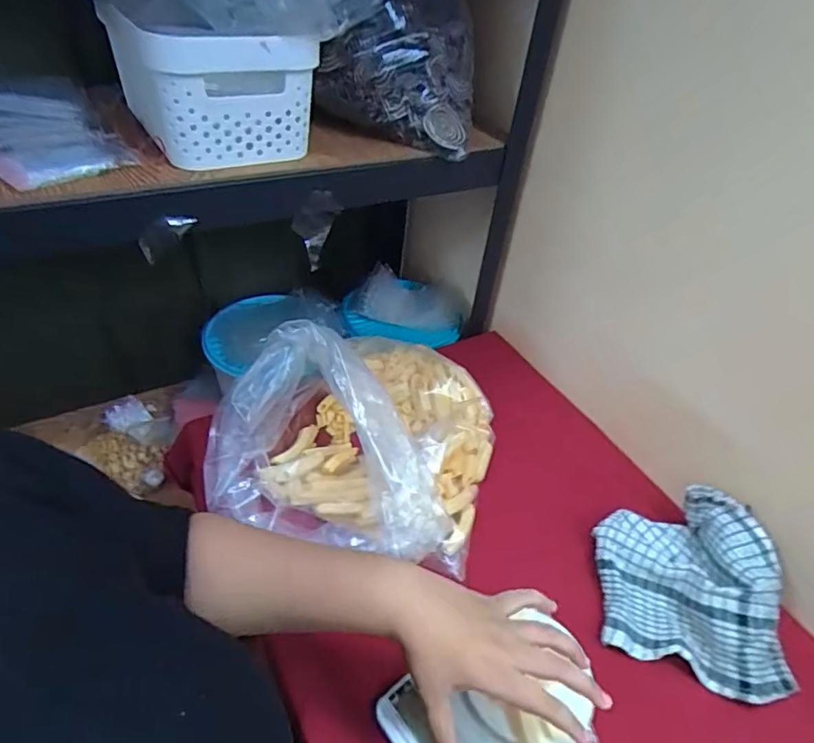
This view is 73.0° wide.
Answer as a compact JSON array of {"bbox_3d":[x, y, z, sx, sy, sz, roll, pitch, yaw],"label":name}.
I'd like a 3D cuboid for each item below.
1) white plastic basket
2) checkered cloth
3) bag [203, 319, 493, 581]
[{"bbox_3d":[-0.211,-0.307,0.583,0.154,0.121,0.199,-21,49,-28],"label":"white plastic basket"},{"bbox_3d":[0.288,0.212,0.561,0.165,0.076,0.183,8,42,0],"label":"checkered cloth"},{"bbox_3d":[-0.038,0.031,0.639,0.285,0.171,0.305,16,43,9],"label":"bag"}]

